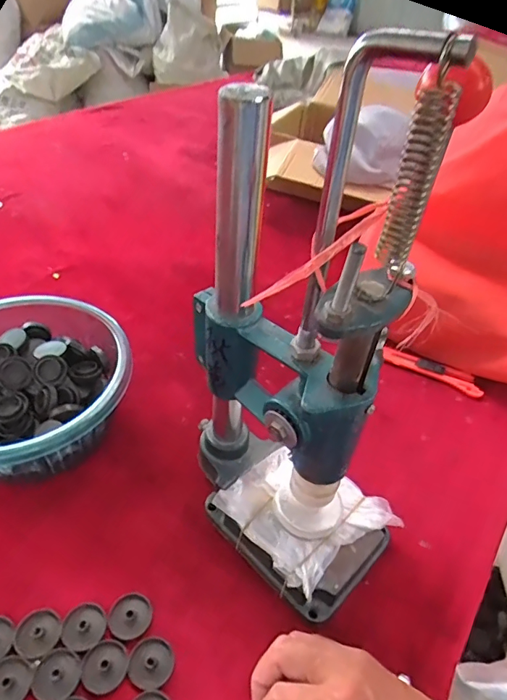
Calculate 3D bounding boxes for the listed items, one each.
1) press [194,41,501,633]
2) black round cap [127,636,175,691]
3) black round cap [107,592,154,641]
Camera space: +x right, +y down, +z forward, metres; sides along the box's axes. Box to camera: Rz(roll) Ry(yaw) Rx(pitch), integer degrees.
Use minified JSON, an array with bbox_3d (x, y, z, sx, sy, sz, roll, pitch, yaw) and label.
[{"bbox_3d":[0.029,0.020,0.328,0.195,0.358,0.107,34,49,28],"label":"press"},{"bbox_3d":[-0.077,0.237,0.346,0.034,0.004,0.032,3,42,-2],"label":"black round cap"},{"bbox_3d":[-0.099,0.213,0.367,0.034,0.004,0.033,3,42,-2],"label":"black round cap"}]

